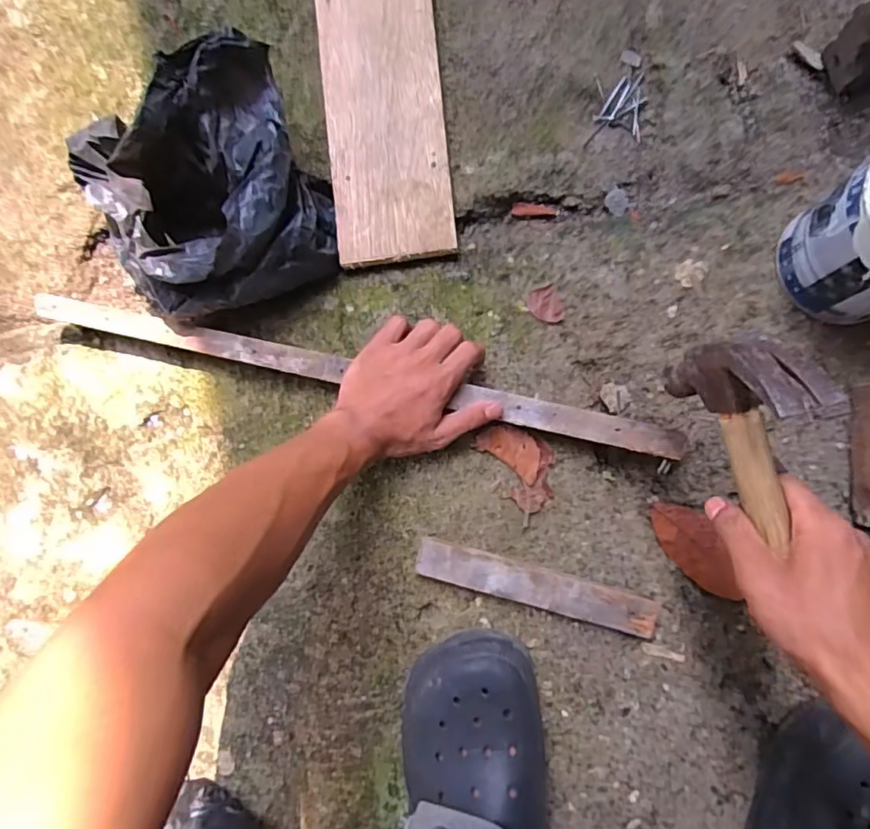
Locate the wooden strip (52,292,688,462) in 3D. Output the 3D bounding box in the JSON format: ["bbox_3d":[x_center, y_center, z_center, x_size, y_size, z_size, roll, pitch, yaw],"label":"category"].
[{"bbox_3d":[-0.082,-0.038,0.509,0.593,0.019,0.024,13,88,7],"label":"wooden strip"}]

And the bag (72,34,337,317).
[{"bbox_3d":[-0.189,-0.192,0.496,0.160,0.117,0.186,-19,85,4],"label":"bag"}]

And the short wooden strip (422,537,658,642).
[{"bbox_3d":[0.087,0.149,0.497,0.205,0.023,0.031,15,88,6],"label":"short wooden strip"}]

